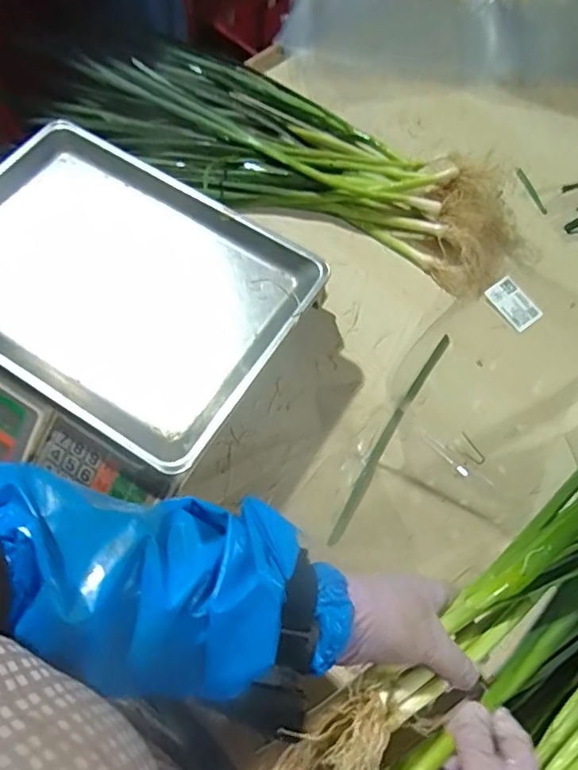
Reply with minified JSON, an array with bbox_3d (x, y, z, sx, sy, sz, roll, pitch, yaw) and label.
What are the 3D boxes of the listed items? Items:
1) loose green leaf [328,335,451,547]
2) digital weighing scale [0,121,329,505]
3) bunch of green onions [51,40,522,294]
[{"bbox_3d":[0.102,0.046,0.580,0.013,0.004,0.251,30,67,11],"label":"loose green leaf"},{"bbox_3d":[-0.184,-0.055,0.562,0.335,0.098,0.328,30,67,11],"label":"digital weighing scale"},{"bbox_3d":[-0.004,-0.294,0.699,0.595,0.063,0.215,25,66,9],"label":"bunch of green onions"}]

